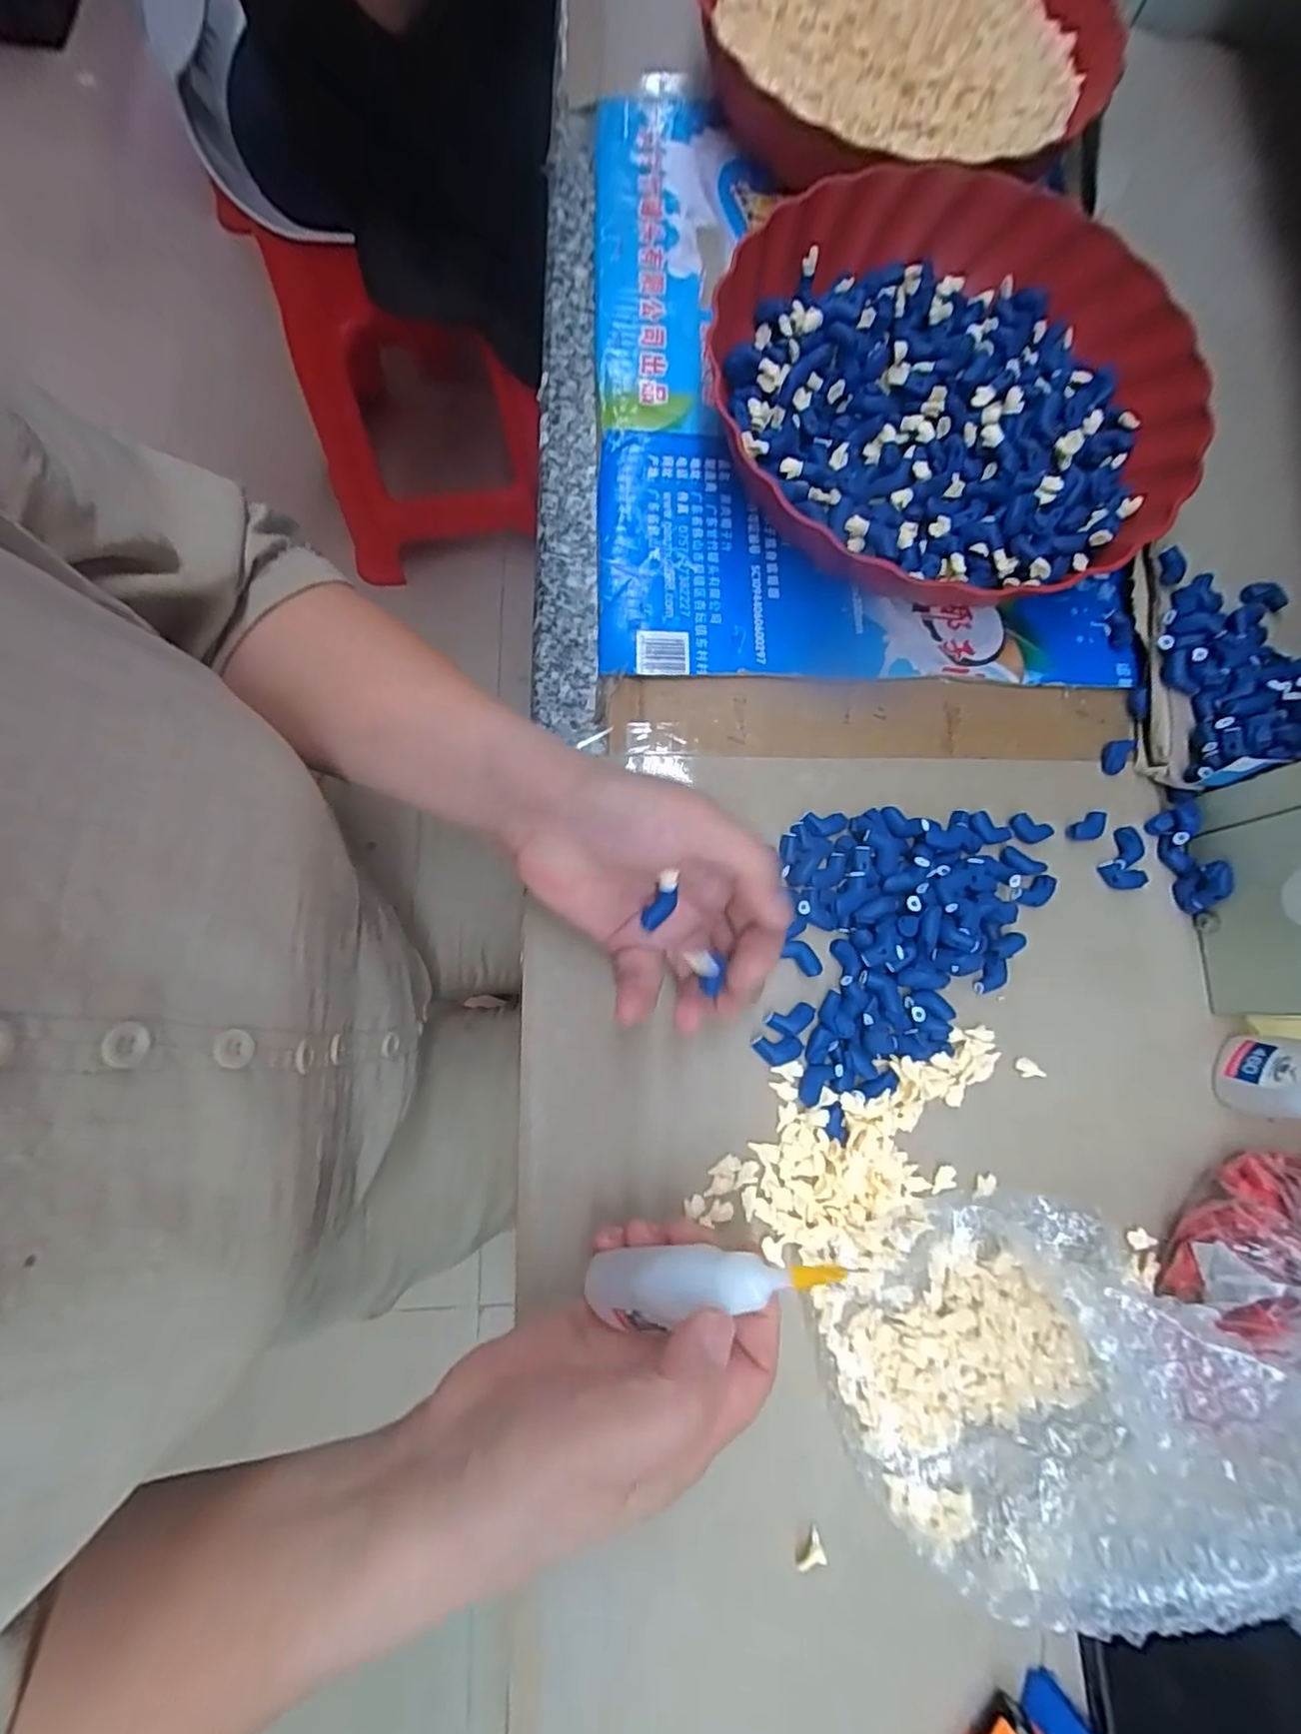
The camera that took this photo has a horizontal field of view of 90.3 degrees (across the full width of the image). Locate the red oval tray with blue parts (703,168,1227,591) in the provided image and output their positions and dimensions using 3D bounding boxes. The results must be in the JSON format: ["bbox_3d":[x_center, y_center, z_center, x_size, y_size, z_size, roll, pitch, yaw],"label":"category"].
[{"bbox_3d":[0.153,-0.245,0.339,0.246,0.047,0.234,-27,80,-9],"label":"red oval tray with blue parts"}]

